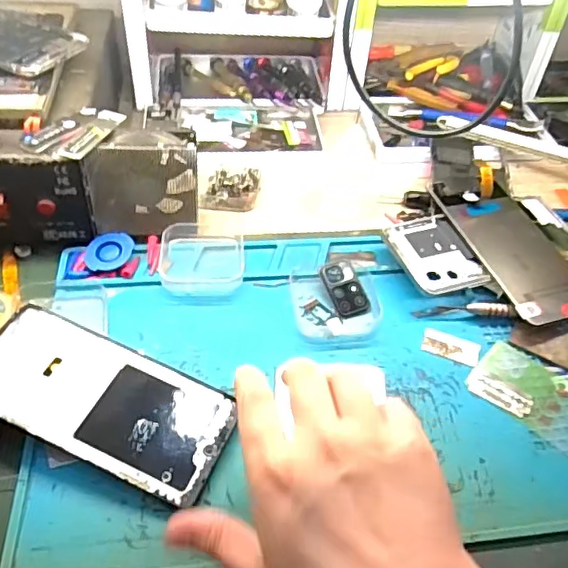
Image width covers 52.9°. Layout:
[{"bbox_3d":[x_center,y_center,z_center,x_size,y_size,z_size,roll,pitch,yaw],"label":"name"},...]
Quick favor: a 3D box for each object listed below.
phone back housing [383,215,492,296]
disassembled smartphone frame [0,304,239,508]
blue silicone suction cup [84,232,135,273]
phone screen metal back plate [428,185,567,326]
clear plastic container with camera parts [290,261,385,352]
[{"bbox_3d":[0.118,-0.024,0.447,0.063,0.004,0.073,-14,54,-19],"label":"phone back housing"},{"bbox_3d":[-0.112,0.069,0.348,0.161,0.007,0.073,24,50,9],"label":"disassembled smartphone frame"},{"bbox_3d":[-0.134,-0.024,0.442,0.036,0.011,0.031,-9,49,-13],"label":"blue silicone suction cup"},{"bbox_3d":[0.189,-0.026,0.459,0.076,0.008,0.132,-11,52,-17],"label":"phone screen metal back plate"},{"bbox_3d":[0.039,0.014,0.422,0.063,0.015,0.069,-2,48,-7],"label":"clear plastic container with camera parts"}]

